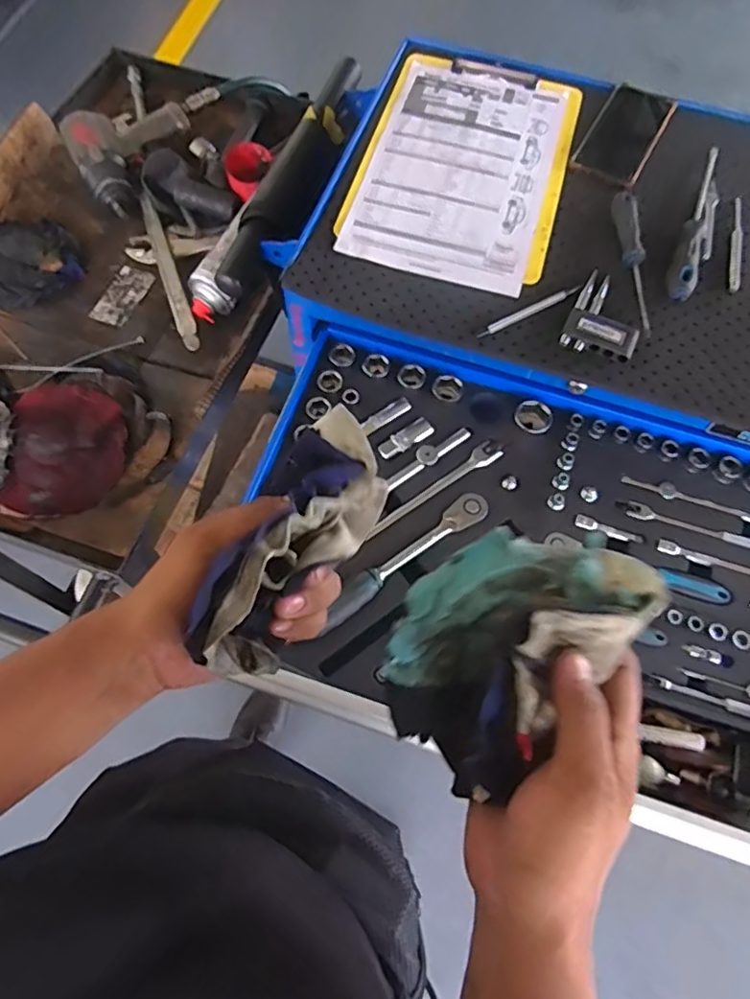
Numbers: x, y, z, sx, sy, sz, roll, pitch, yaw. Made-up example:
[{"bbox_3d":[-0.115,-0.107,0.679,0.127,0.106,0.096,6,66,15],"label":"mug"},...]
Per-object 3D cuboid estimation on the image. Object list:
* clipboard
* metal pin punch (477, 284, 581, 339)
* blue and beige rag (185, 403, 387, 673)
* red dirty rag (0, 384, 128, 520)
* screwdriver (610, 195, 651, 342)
[{"bbox_3d":[0.111,-0.410,0.739,0.235,0.021,0.361,16,66,5],"label":"clipboard"},{"bbox_3d":[0.165,-0.203,0.650,0.131,0.005,0.012,-27,69,-14],"label":"metal pin punch"},{"bbox_3d":[-0.045,0.021,0.327,0.062,0.061,0.151,29,75,10],"label":"blue and beige rag"},{"bbox_3d":[-0.372,-0.061,0.734,0.129,0.038,0.173,-2,66,-3],"label":"red dirty rag"},{"bbox_3d":[0.289,-0.264,0.669,0.025,0.024,0.188,-1,66,-3],"label":"screwdriver"}]

